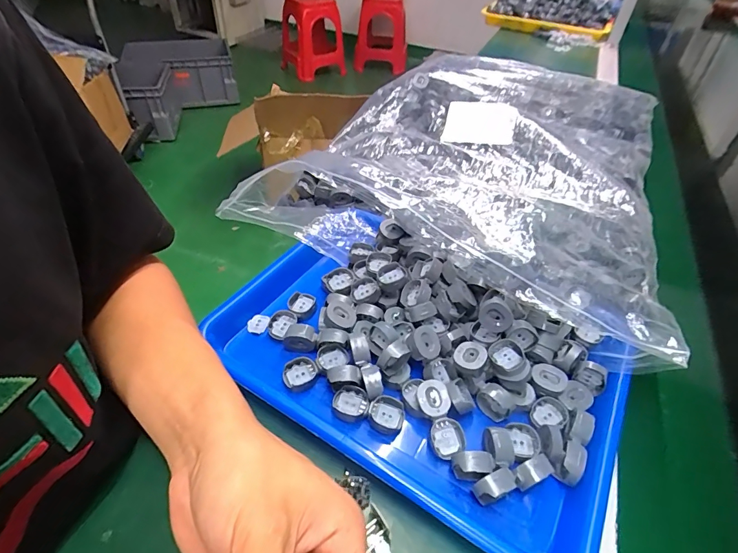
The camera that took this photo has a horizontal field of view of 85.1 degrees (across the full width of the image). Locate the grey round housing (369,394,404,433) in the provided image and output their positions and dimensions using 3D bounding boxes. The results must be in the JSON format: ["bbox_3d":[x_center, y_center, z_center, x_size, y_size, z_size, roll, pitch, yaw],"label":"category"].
[{"bbox_3d":[0.014,0.111,0.321,0.027,0.018,0.025,2,44,-2],"label":"grey round housing"}]

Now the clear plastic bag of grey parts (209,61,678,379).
[{"bbox_3d":[0.164,-0.183,0.559,0.451,0.090,0.563,22,47,17],"label":"clear plastic bag of grey parts"}]

